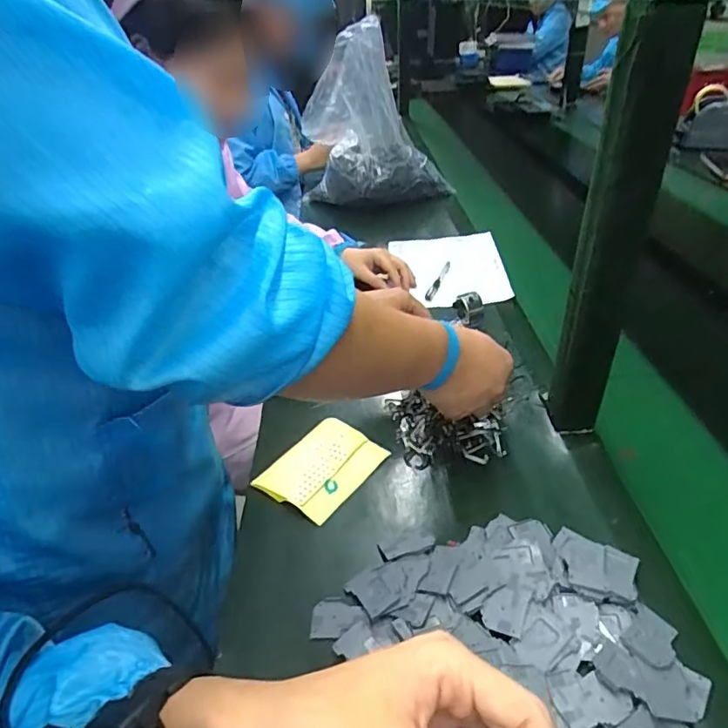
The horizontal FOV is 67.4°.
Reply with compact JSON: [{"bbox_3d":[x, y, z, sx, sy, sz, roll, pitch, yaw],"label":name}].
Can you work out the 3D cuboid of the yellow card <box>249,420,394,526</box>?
[{"bbox_3d":[-0.046,0.112,0.598,0.094,0.018,0.121,22,41,32],"label":"yellow card"}]

